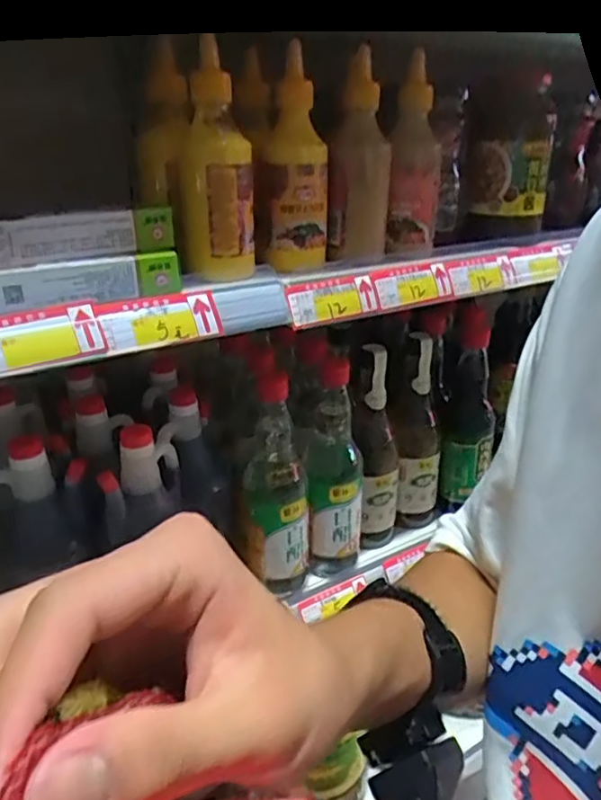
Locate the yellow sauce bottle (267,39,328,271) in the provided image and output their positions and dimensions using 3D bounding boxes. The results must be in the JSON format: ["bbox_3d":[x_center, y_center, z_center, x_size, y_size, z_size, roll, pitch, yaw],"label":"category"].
[{"bbox_3d":[-0.001,-0.199,0.521,0.049,0.166,0.045,1,24,1],"label":"yellow sauce bottle"}]

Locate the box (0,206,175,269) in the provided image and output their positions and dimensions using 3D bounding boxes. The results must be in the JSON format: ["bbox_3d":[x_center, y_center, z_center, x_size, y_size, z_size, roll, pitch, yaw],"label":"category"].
[{"bbox_3d":[-0.153,-0.118,0.438,0.150,0.031,0.024,-19,30,-36],"label":"box"}]

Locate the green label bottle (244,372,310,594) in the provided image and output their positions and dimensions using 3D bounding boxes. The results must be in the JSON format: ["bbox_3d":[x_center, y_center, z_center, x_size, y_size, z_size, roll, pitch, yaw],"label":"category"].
[{"bbox_3d":[-0.023,0.089,0.626,0.061,0.231,0.056,-2,24,-4],"label":"green label bottle"}]

